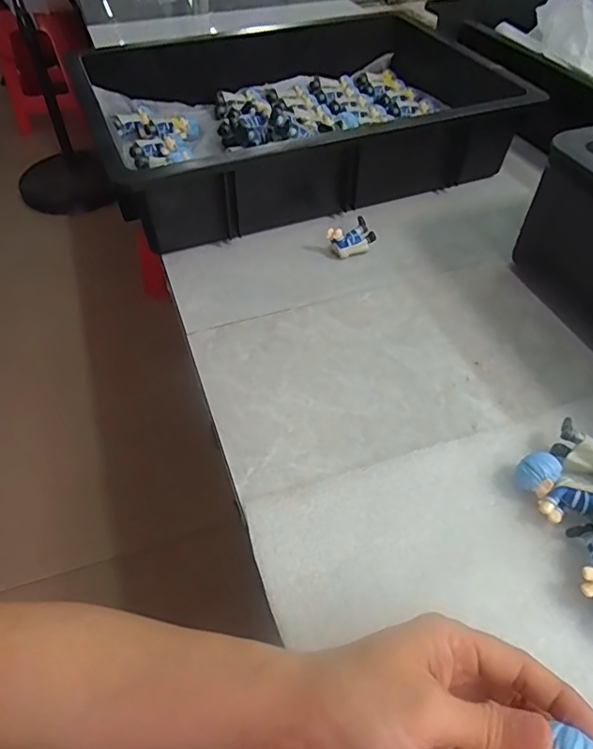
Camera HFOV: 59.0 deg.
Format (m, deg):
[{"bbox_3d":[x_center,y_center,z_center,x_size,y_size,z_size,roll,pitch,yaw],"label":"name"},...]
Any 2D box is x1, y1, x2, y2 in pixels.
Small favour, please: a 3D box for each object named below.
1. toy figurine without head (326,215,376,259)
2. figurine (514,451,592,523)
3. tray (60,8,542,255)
[{"bbox_3d":[0.053,-0.129,0.504,0.045,0.026,0.023,-29,54,-22],"label":"toy figurine without head"},{"bbox_3d":[0.171,0.077,0.326,0.068,0.028,0.033,25,54,21],"label":"figurine"},{"bbox_3d":[0.009,-0.314,0.622,0.454,0.091,0.351,-18,51,-15],"label":"tray"}]

